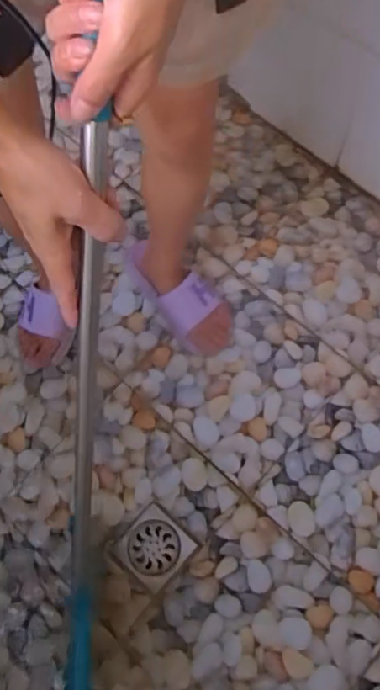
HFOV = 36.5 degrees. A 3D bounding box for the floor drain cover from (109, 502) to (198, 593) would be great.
[{"bbox_3d":[-0.061,0.333,0.947,0.101,0.006,0.105,39,75,17],"label":"floor drain cover"}]

